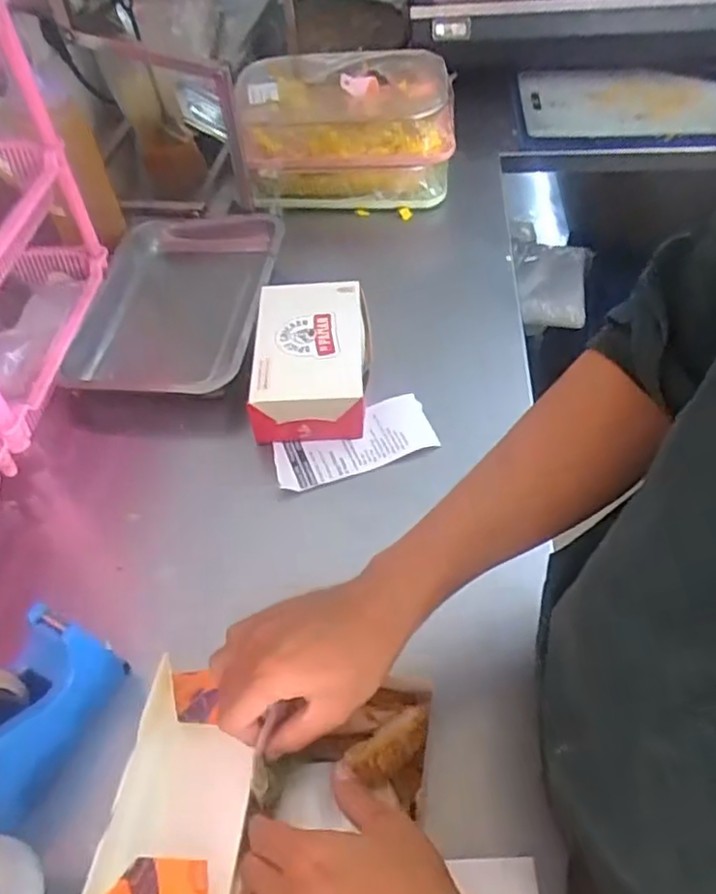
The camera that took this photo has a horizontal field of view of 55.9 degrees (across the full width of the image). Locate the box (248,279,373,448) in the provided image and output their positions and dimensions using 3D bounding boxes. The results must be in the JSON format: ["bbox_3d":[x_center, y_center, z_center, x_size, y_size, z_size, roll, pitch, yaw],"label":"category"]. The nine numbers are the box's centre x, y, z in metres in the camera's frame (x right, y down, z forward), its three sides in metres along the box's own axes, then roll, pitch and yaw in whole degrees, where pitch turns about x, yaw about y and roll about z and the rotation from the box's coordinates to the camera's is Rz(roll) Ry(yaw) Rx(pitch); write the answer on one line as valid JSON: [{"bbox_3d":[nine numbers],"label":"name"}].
[{"bbox_3d":[-0.045,-0.094,0.719,0.116,0.085,0.180,0,50,5],"label":"box"}]

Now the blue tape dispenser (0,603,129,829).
[{"bbox_3d":[-0.238,0.192,0.480,0.069,0.108,0.153,24,56,23],"label":"blue tape dispenser"}]

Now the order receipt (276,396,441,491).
[{"bbox_3d":[-0.005,-0.005,0.686,0.160,0.013,0.078,-16,51,-8],"label":"order receipt"}]

